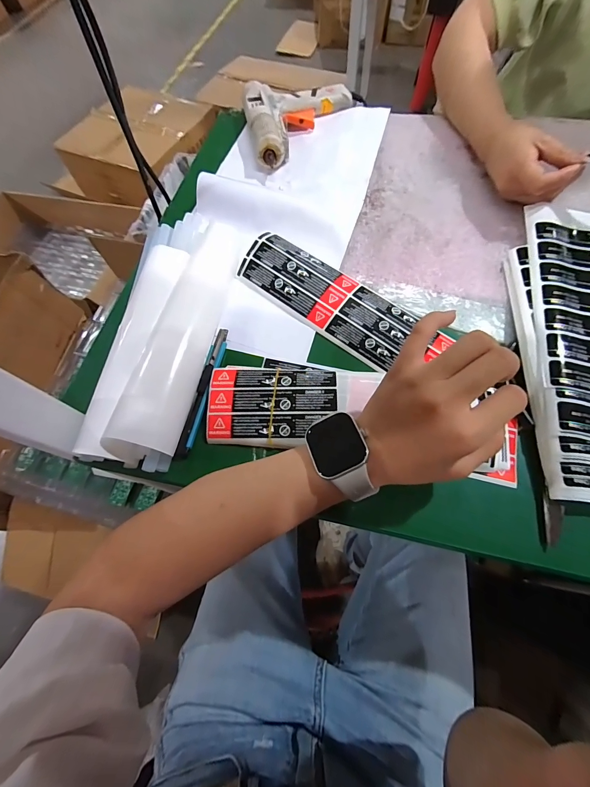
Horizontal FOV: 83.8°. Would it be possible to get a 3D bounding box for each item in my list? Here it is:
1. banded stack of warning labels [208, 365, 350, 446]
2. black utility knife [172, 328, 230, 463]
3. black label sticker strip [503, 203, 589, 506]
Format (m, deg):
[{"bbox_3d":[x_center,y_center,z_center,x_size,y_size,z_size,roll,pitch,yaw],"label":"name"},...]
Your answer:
[{"bbox_3d":[-0.016,0.010,0.308,0.128,0.014,0.076,0,68,2],"label":"banded stack of warning labels"},{"bbox_3d":[-0.091,-0.005,0.327,0.012,0.012,0.145,10,66,7],"label":"black utility knife"},{"bbox_3d":[0.268,-0.054,0.310,0.102,0.025,0.306,6,68,5],"label":"black label sticker strip"}]

